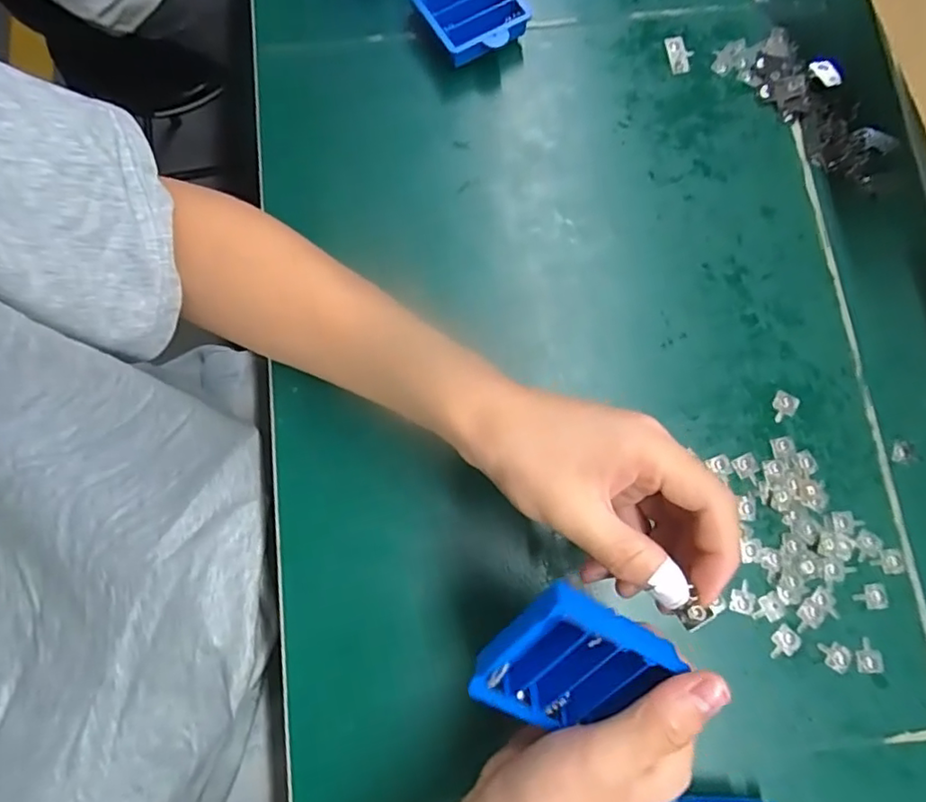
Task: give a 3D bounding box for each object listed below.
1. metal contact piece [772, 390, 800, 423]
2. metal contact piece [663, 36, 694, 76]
[{"bbox_3d":[0.201,0.004,0.364,0.015,0.004,0.020,27,79,5],"label":"metal contact piece"},{"bbox_3d":[0.154,-0.244,0.412,0.018,0.004,0.028,-11,79,-3],"label":"metal contact piece"}]

